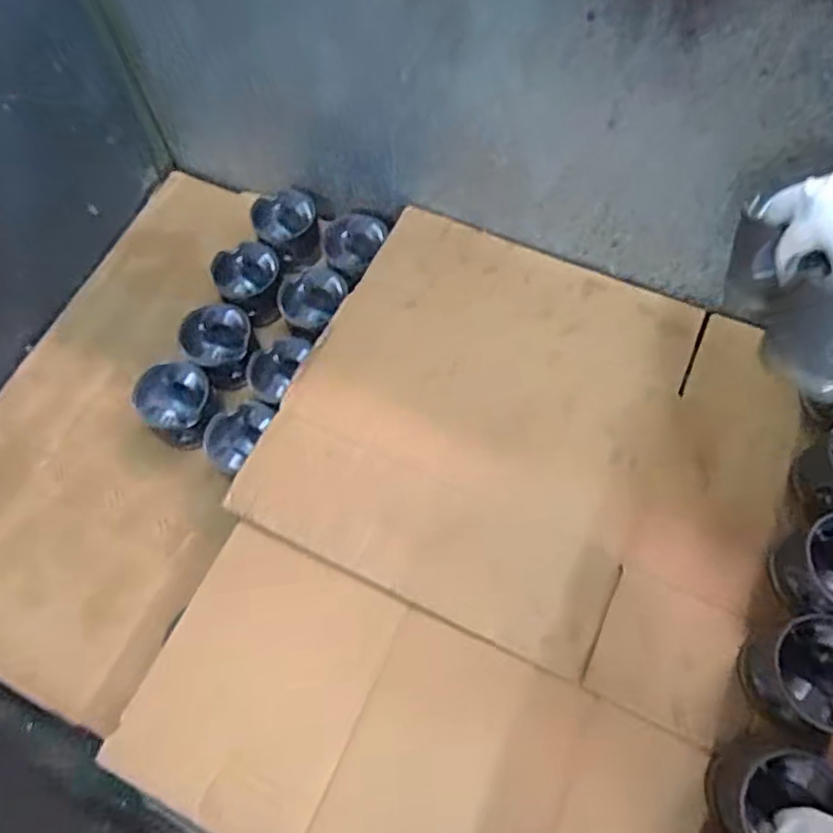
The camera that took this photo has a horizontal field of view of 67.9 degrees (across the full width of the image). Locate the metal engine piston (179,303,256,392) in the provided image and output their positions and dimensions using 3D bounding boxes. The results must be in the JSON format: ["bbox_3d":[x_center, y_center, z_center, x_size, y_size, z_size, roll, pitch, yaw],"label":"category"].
[{"bbox_3d":[-0.249,-0.092,0.797,0.083,0.073,0.085,-30,68,-11],"label":"metal engine piston"}]

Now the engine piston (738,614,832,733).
[{"bbox_3d":[0.348,0.224,0.539,0.103,0.075,0.091,27,70,14],"label":"engine piston"}]

